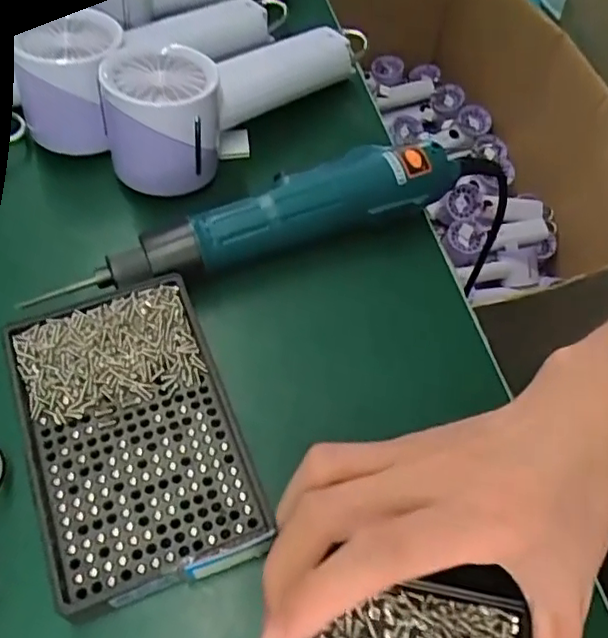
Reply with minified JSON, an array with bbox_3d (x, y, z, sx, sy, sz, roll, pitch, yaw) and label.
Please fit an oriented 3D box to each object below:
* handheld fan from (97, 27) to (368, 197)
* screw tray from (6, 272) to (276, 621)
[{"bbox_3d":[-0.030,-0.146,0.370,0.193,0.050,0.053,-35,67,-21],"label":"handheld fan"},{"bbox_3d":[-0.079,0.054,0.288,0.088,0.033,0.138,-18,62,-14],"label":"screw tray"}]

